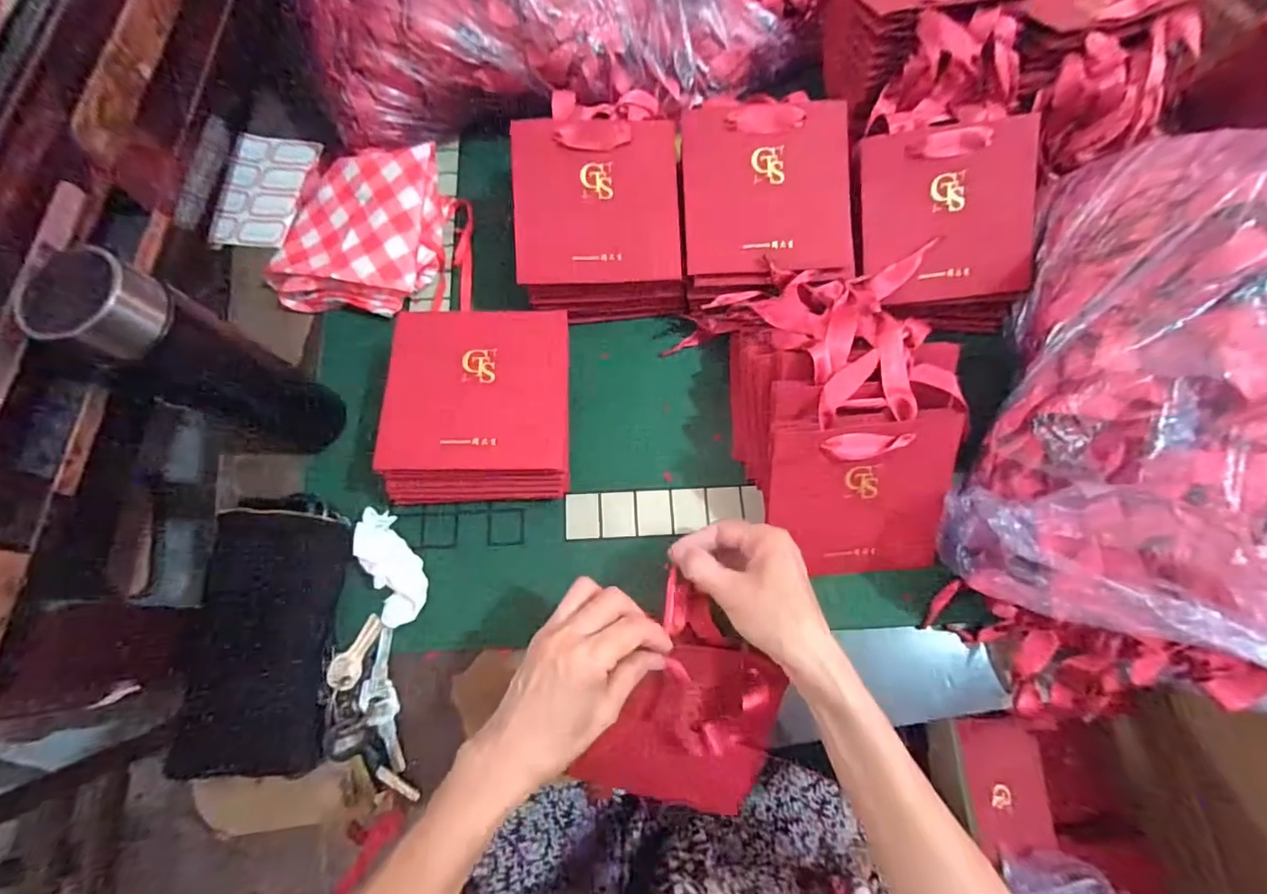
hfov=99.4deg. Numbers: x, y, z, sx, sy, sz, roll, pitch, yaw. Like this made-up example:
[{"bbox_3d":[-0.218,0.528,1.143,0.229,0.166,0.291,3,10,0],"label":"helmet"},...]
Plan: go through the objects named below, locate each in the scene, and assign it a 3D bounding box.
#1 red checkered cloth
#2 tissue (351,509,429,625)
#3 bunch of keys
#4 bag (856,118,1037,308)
[{"bbox_3d":[-0.263,-0.209,0.513,0.151,0.061,0.152,4,71,0],"label":"red checkered cloth"},{"bbox_3d":[-0.196,0.094,0.434,0.038,0.023,0.094,-20,73,-8],"label":"tissue"},{"bbox_3d":[-0.204,0.203,0.409,0.048,0.034,0.135,-16,72,-7],"label":"bunch of keys"},{"bbox_3d":[0.272,-0.200,0.462,0.144,0.010,0.138,-7,101,5],"label":"bag"}]

